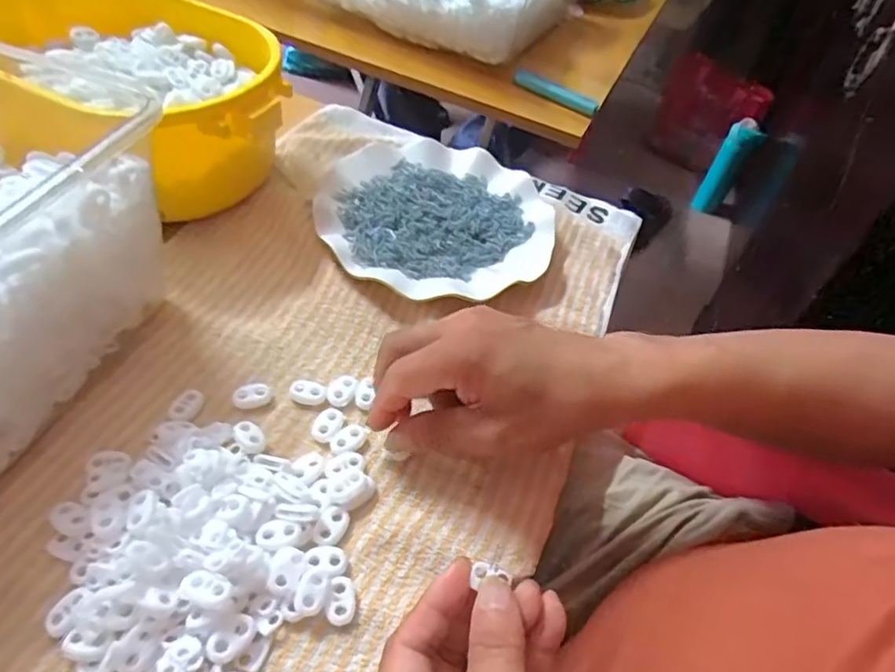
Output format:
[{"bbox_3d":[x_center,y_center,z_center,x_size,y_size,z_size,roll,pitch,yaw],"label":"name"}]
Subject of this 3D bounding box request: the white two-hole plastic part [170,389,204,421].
[{"bbox_3d":[-0.153,0.040,0.351,0.016,0.005,0.023,17,49,5],"label":"white two-hole plastic part"}]

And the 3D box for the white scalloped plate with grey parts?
[{"bbox_3d":[-0.005,-0.099,0.474,0.178,0.018,0.181,5,49,-5],"label":"white scalloped plate with grey parts"}]

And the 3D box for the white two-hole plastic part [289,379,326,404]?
[{"bbox_3d":[-0.086,0.035,0.370,0.022,0.008,0.016,10,49,-1],"label":"white two-hole plastic part"}]

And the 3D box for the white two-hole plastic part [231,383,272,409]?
[{"bbox_3d":[-0.118,0.036,0.362,0.022,0.005,0.014,-11,52,-18],"label":"white two-hole plastic part"}]

